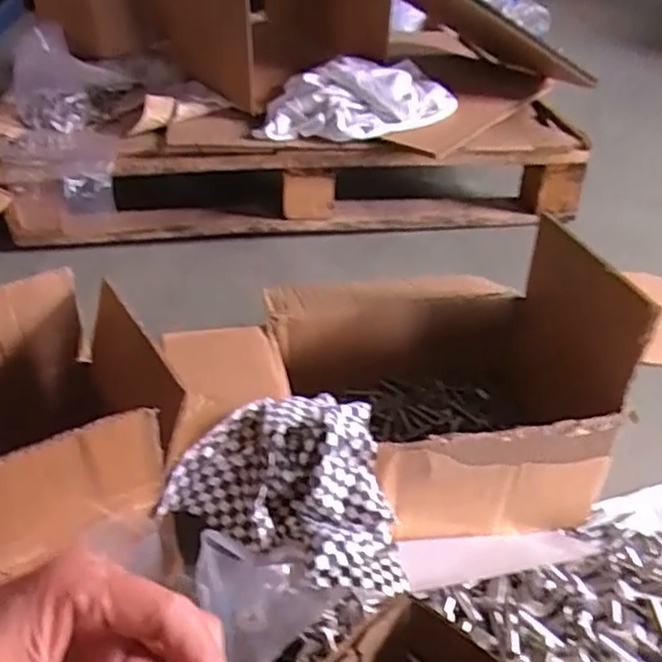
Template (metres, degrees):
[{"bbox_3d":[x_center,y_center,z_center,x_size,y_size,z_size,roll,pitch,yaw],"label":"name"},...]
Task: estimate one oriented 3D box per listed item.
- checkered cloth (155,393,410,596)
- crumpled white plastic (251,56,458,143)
[{"bbox_3d":[-0.019,0.137,0.597,0.200,0.107,0.149,20,39,22],"label":"checkered cloth"},{"bbox_3d":[0.049,-0.437,1.240,0.405,0.076,0.201,-18,41,-26],"label":"crumpled white plastic"}]

